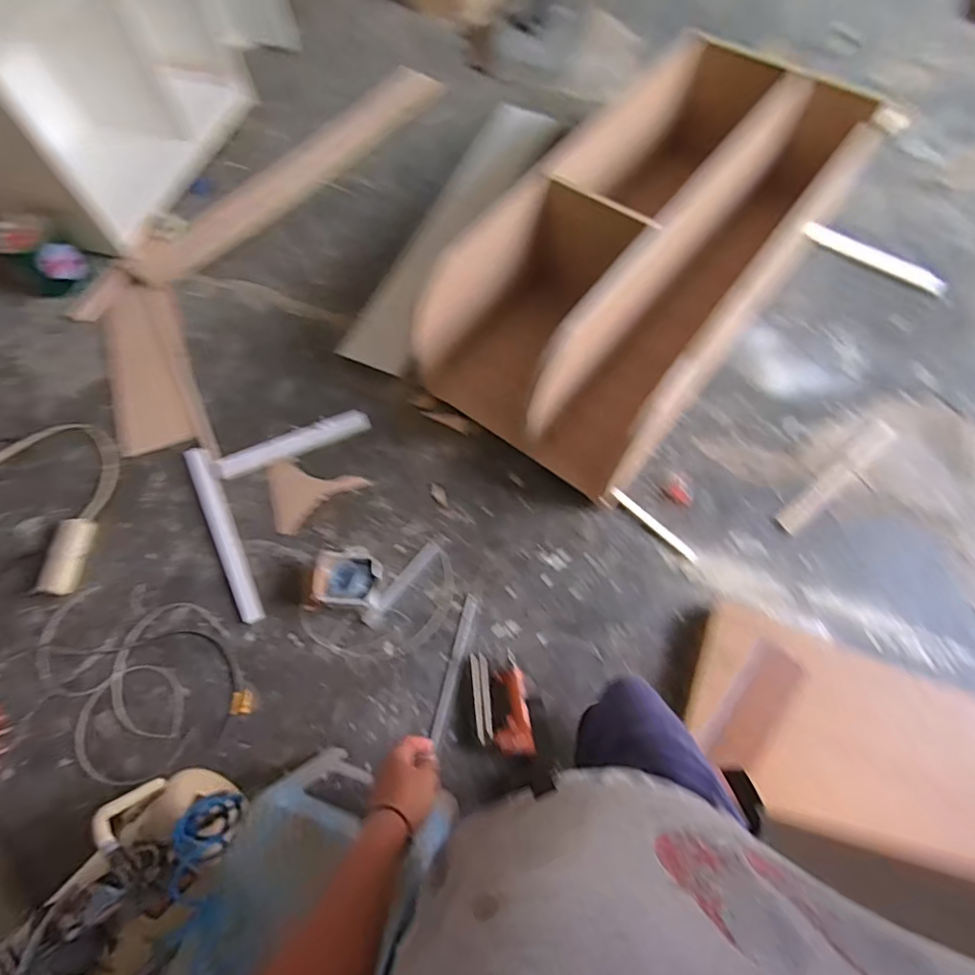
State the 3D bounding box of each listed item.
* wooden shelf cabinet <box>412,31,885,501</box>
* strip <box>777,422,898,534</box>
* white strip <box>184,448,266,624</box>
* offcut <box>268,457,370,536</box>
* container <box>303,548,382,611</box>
[{"bbox_3d":[0.470,-0.789,1.671,0.813,0.381,1.468,35,70,14],"label":"wooden shelf cabinet"},{"bbox_3d":[1.035,-0.038,1.582,0.485,0.021,0.068,-37,72,-15],"label":"strip"},{"bbox_3d":[-0.749,0.117,1.525,0.069,0.018,0.581,-27,69,-11],"label":"white strip"},{"bbox_3d":[-0.497,-0.002,1.574,0.269,0.011,0.227,-16,68,-7],"label":"offcut"},{"bbox_3d":[-0.374,0.233,1.422,0.192,0.080,0.162,0,66,0],"label":"container"}]

